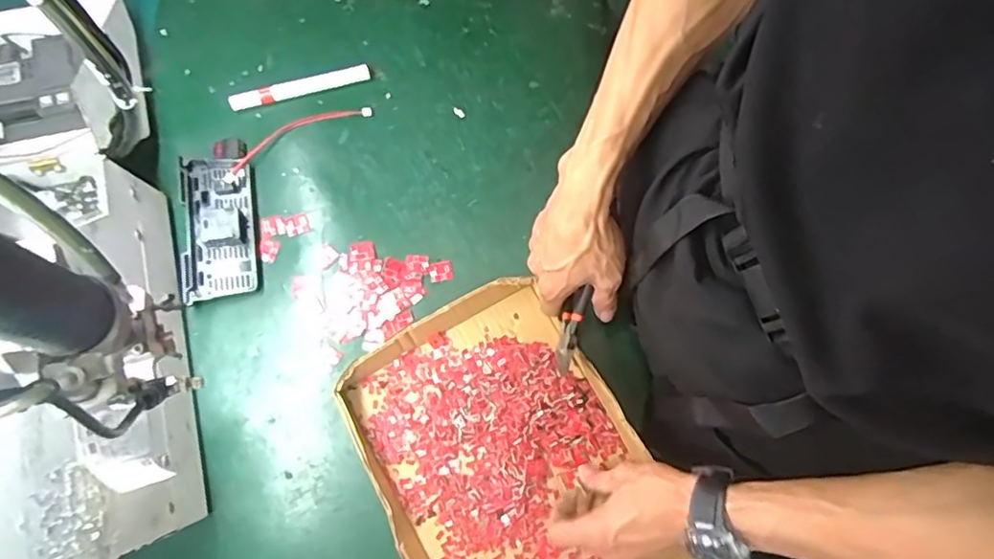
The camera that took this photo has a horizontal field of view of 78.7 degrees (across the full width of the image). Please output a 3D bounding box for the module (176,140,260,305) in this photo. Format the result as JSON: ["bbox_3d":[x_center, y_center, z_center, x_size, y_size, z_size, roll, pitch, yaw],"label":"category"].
[{"bbox_3d":[-0.286,-0.061,0.617,0.067,0.026,0.161,-7,80,-3],"label":"module"}]

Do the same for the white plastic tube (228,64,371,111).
[{"bbox_3d":[-0.211,-0.207,0.649,0.146,0.020,0.017,-17,80,-4],"label":"white plastic tube"}]

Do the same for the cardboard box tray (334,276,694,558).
[{"bbox_3d":[0.012,0.183,0.574,0.231,0.035,0.331,-30,81,-6],"label":"cardboard box tray"}]

